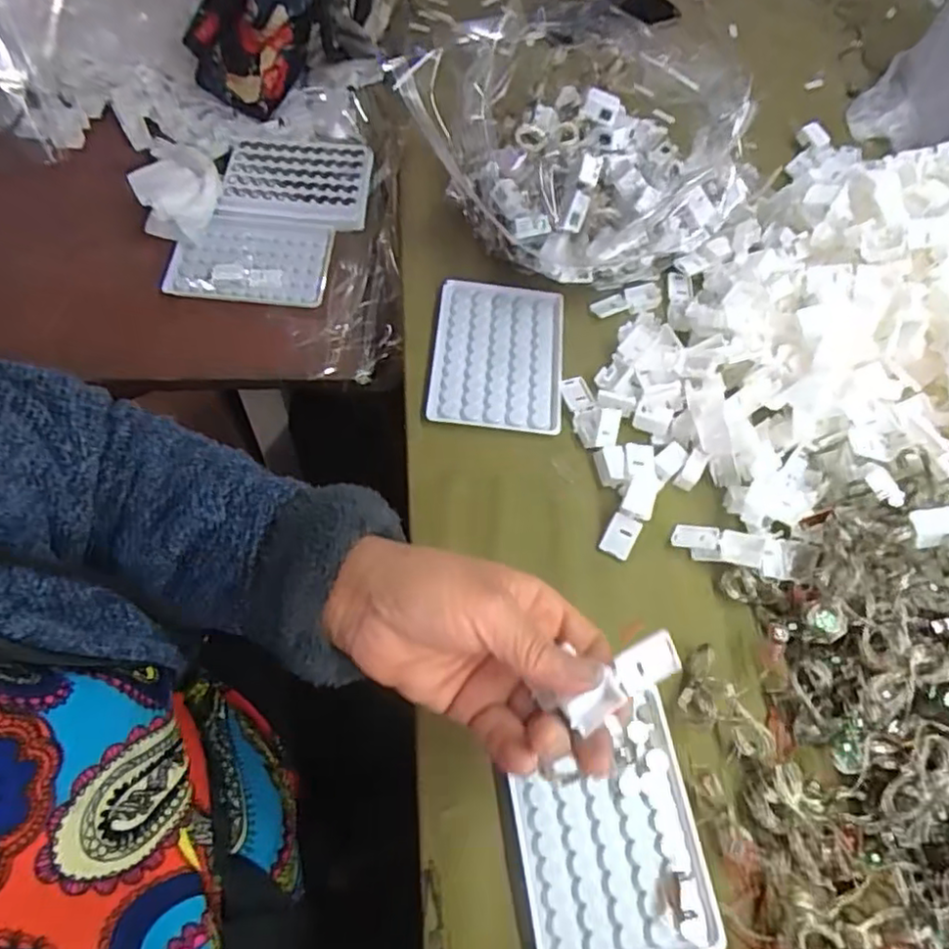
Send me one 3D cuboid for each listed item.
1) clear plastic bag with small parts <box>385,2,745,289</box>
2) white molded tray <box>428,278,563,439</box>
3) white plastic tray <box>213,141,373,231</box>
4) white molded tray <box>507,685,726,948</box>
[{"bbox_3d":[0.071,-0.222,0.485,0.172,0.133,0.184,-40,73,-22],"label":"clear plastic bag with small parts"},{"bbox_3d":[0.018,-0.088,0.486,0.093,0.009,0.125,6,62,-2],"label":"white molded tray"},{"bbox_3d":[-0.160,-0.260,0.586,0.130,0.020,0.095,5,63,-3],"label":"white plastic tray"},{"bbox_3d":[0.069,0.186,0.343,0.092,0.008,0.120,-6,64,-8],"label":"white molded tray"}]

